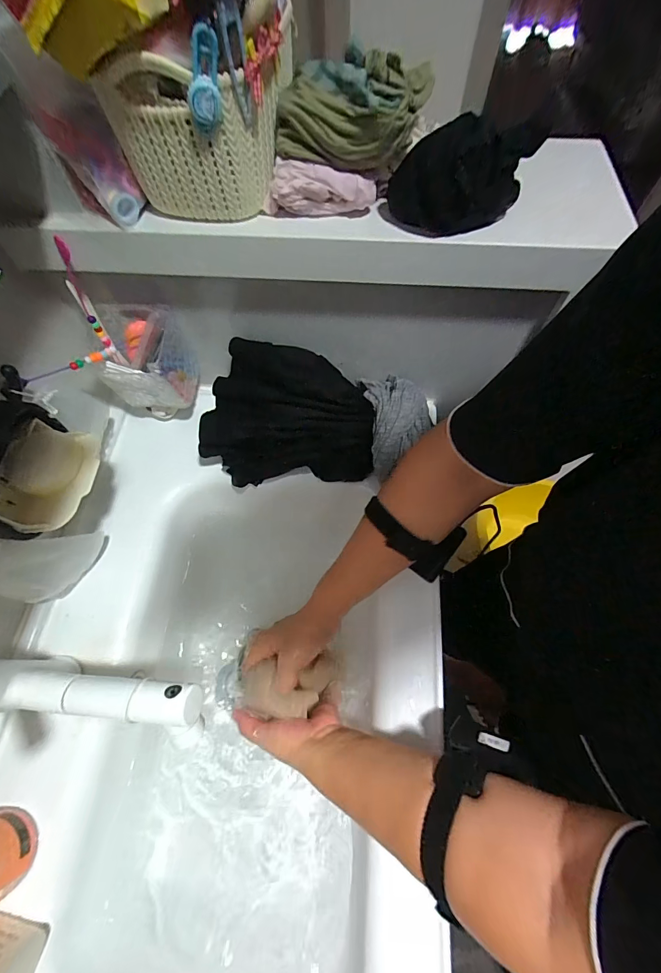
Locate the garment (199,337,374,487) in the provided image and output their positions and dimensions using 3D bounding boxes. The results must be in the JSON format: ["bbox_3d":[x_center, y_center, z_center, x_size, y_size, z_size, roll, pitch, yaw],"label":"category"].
[{"bbox_3d":[-0.052,-0.089,0.493,0.216,0.115,0.142,3,64,2],"label":"garment"}]

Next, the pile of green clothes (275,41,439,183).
[{"bbox_3d":[0.016,-0.312,0.314,0.119,0.059,0.067,14,65,7],"label":"pile of green clothes"}]

